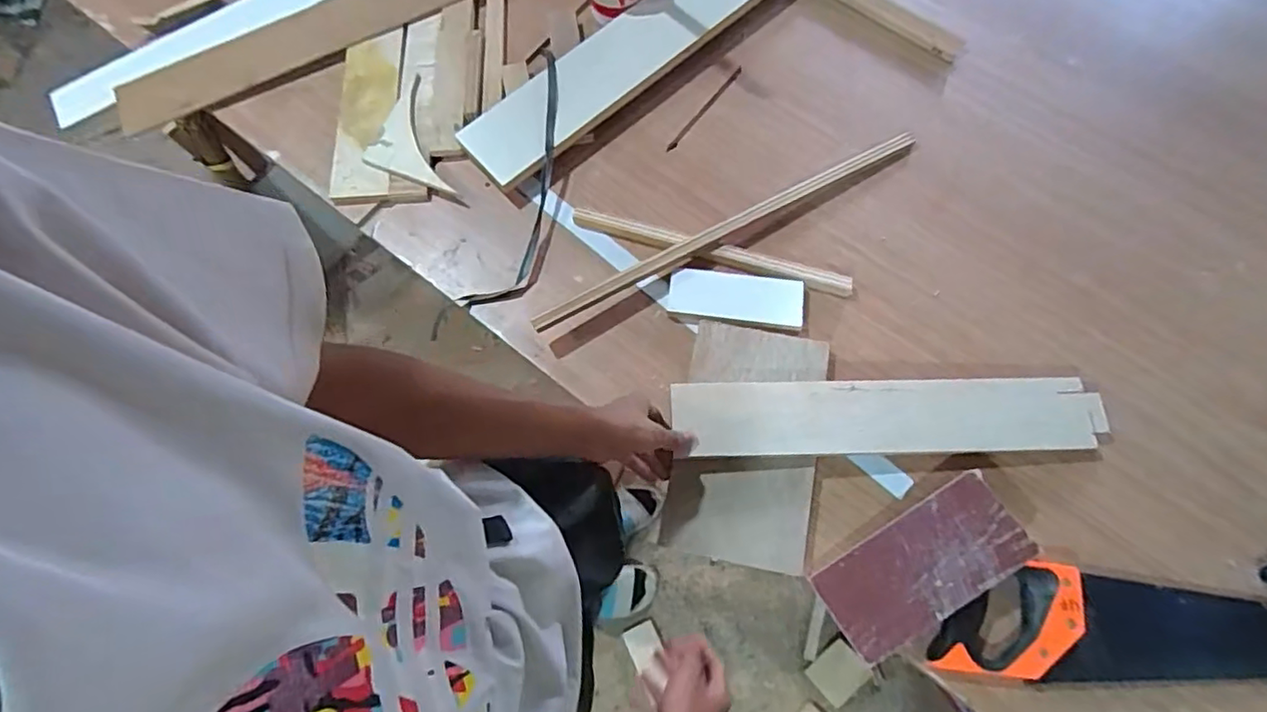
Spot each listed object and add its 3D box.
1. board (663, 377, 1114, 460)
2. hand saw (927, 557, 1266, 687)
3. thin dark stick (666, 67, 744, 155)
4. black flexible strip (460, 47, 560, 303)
[{"bbox_3d":[0.273,0.066,0.662,0.451,0.013,0.081,-1,72,0],"label":"board"},{"bbox_3d":[0.557,0.271,0.592,0.505,0.022,0.107,2,73,4],"label":"hand saw"},{"bbox_3d":[0.101,-0.344,0.847,0.010,0.005,0.176,36,77,12],"label":"thin dark stick"},{"bbox_3d":[-0.138,-0.251,0.799,0.076,0.055,0.394,13,74,7],"label":"black flexible strip"}]

